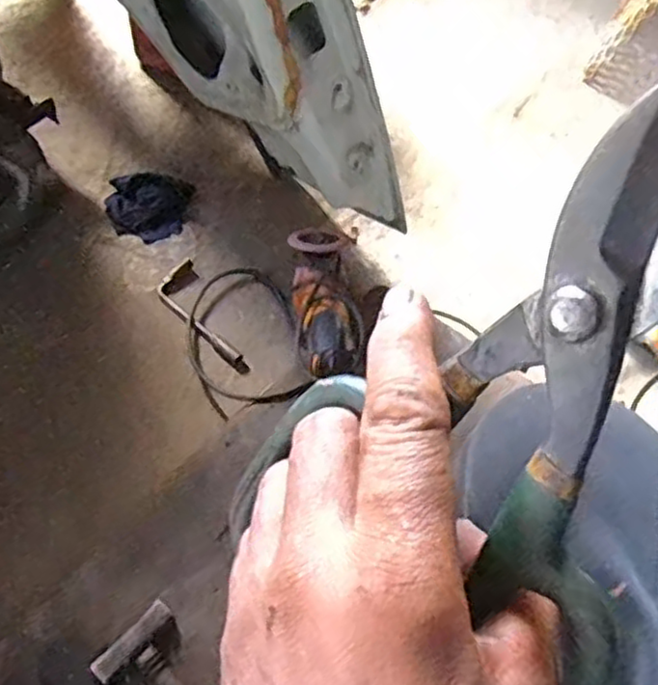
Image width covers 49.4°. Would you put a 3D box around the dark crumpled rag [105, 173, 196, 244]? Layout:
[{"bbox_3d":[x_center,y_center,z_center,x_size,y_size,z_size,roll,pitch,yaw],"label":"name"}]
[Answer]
[{"bbox_3d":[-0.272,-0.206,1.065,0.116,0.024,0.118,7,54,1],"label":"dark crumpled rag"}]

